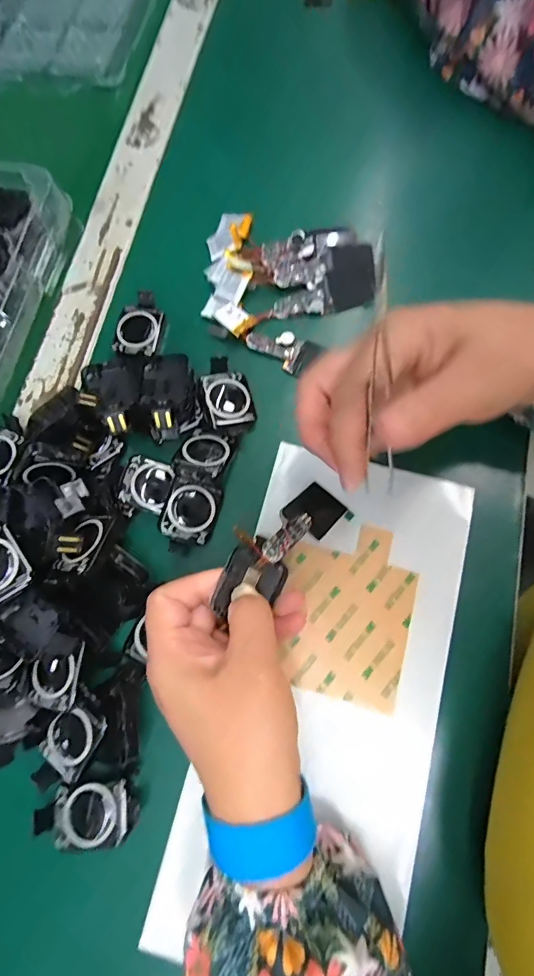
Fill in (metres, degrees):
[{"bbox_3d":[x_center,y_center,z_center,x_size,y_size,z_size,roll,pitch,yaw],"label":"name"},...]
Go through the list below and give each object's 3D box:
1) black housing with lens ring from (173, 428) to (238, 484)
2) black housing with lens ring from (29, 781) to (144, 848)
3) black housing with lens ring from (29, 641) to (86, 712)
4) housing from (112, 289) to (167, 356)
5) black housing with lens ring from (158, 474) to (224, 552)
[{"bbox_3d":[-0.039,-0.020,0.275,0.031,0.006,0.039,19,47,7],"label":"black housing with lens ring"},{"bbox_3d":[-0.095,0.176,0.241,0.053,0.015,0.030,2,75,4],"label":"black housing with lens ring"},{"bbox_3d":[-0.117,0.102,0.241,0.030,0.009,0.033,5,75,5],"label":"black housing with lens ring"},{"bbox_3d":[-0.088,-0.118,0.313,0.034,0.009,0.052,6,75,5],"label":"housing"},{"bbox_3d":[-0.047,0.017,0.272,0.031,0.015,0.045,23,78,-13],"label":"black housing with lens ring"}]

